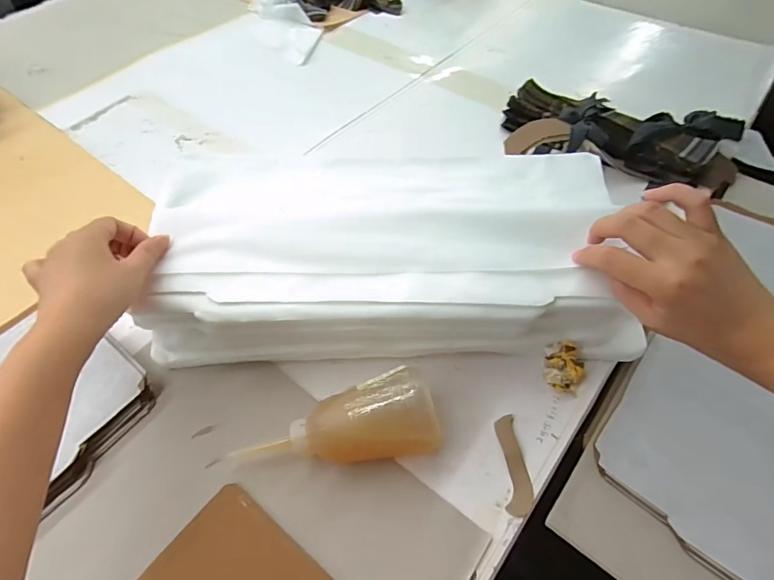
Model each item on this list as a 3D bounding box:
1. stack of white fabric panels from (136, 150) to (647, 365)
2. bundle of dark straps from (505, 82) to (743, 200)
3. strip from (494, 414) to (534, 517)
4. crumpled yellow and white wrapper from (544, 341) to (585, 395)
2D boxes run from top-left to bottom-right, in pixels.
[{"bbox_3d":[-0.005,-0.035,0.421,0.440,0.085,0.199,0,57,2],"label":"stack of white fabric panels"},{"bbox_3d":[0.295,-0.201,0.565,0.303,0.057,0.142,26,60,18],"label":"bundle of dark straps"},{"bbox_3d":[0.107,0.145,0.363,0.022,0.004,0.079,-1,55,1],"label":"strip"},{"bbox_3d":[0.161,0.070,0.395,0.033,0.033,0.035,1,55,3],"label":"crumpled yellow and white wrapper"}]

